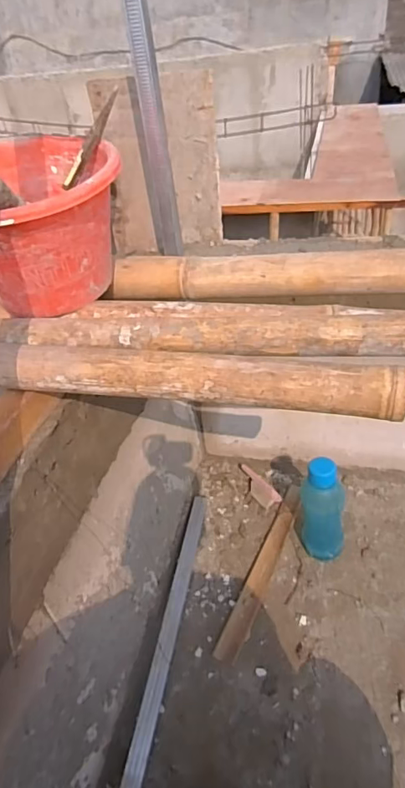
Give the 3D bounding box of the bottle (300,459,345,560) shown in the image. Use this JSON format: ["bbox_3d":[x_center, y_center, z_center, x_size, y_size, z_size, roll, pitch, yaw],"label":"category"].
[{"bbox_3d":[0.251,0.248,1.029,0.093,0.243,0.076,2,38,13],"label":"bottle"}]

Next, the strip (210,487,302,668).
[{"bbox_3d":[0.140,0.373,1.088,0.045,0.013,0.446,13,41,24],"label":"strip"}]

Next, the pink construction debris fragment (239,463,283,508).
[{"bbox_3d":[0.134,0.229,1.250,0.048,0.035,0.145,-26,41,-23],"label":"pink construction debris fragment"}]

